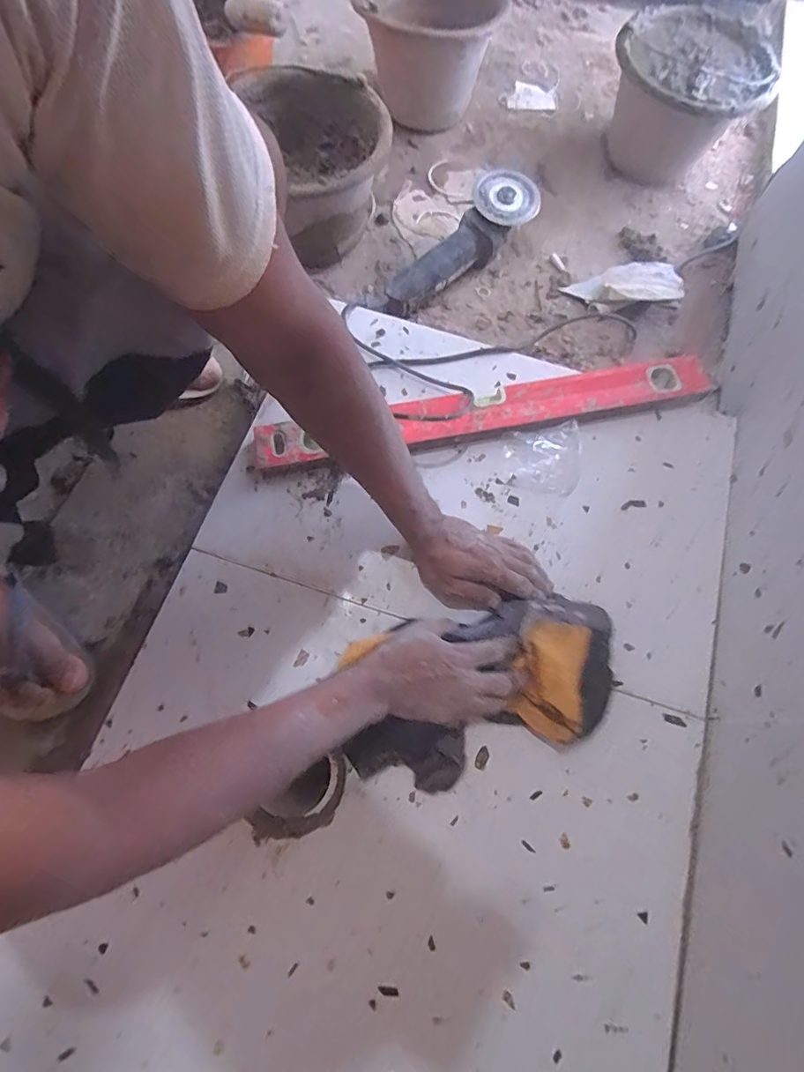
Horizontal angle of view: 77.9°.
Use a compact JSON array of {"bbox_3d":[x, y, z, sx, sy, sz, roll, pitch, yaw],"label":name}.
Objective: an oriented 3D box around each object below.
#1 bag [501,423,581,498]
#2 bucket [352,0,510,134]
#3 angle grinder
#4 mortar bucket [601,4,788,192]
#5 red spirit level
[{"bbox_3d":[0.175,-0.095,0.612,0.092,0.031,0.088,-5,71,-4],"label":"bag"},{"bbox_3d":[0.045,-0.848,0.880,0.228,0.171,0.265,12,70,1],"label":"bucket"},{"bbox_3d":[0.090,-0.449,0.789,0.102,0.099,0.299,43,73,12],"label":"angle grinder"},{"bbox_3d":[0.484,-0.762,0.880,0.231,0.179,0.231,1,70,-3],"label":"mortar bucket"},{"bbox_3d":[0.114,-0.156,0.630,0.587,0.032,0.060,-12,71,-6],"label":"red spirit level"}]

